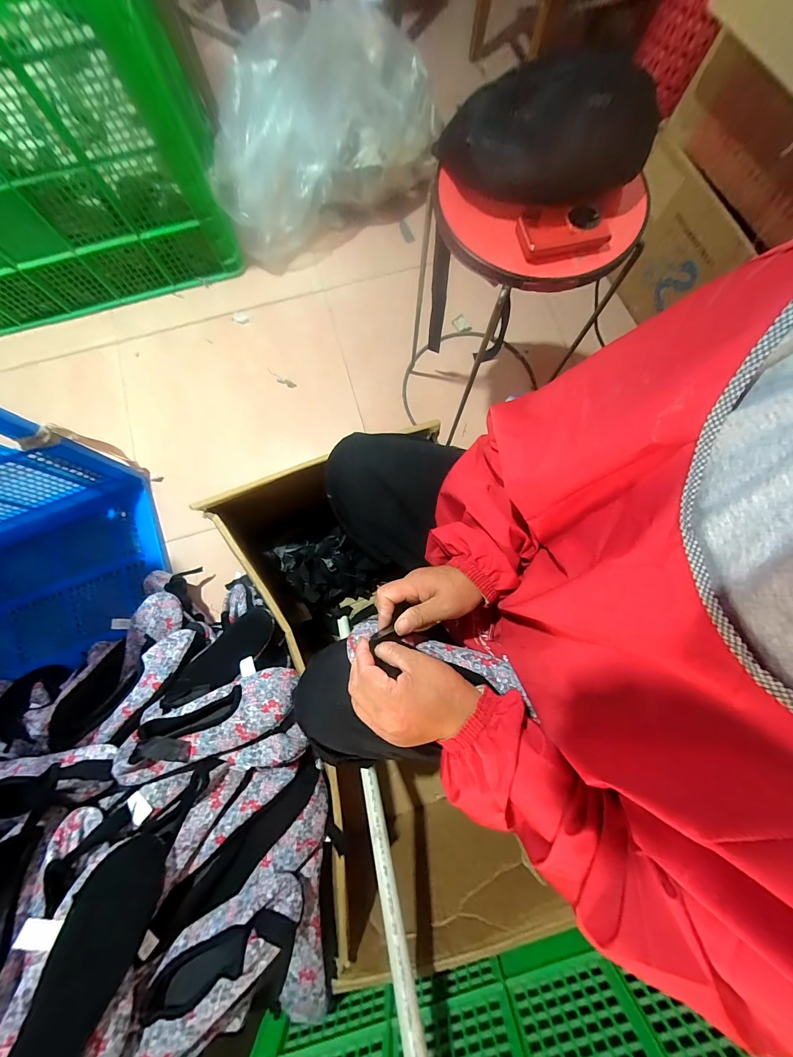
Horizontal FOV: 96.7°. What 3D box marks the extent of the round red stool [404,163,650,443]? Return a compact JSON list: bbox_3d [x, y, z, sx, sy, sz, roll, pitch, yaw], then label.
[{"bbox_3d":[0.184,-0.406,0.689,0.321,0.572,0.260,-2,79,0],"label":"round red stool"}]

